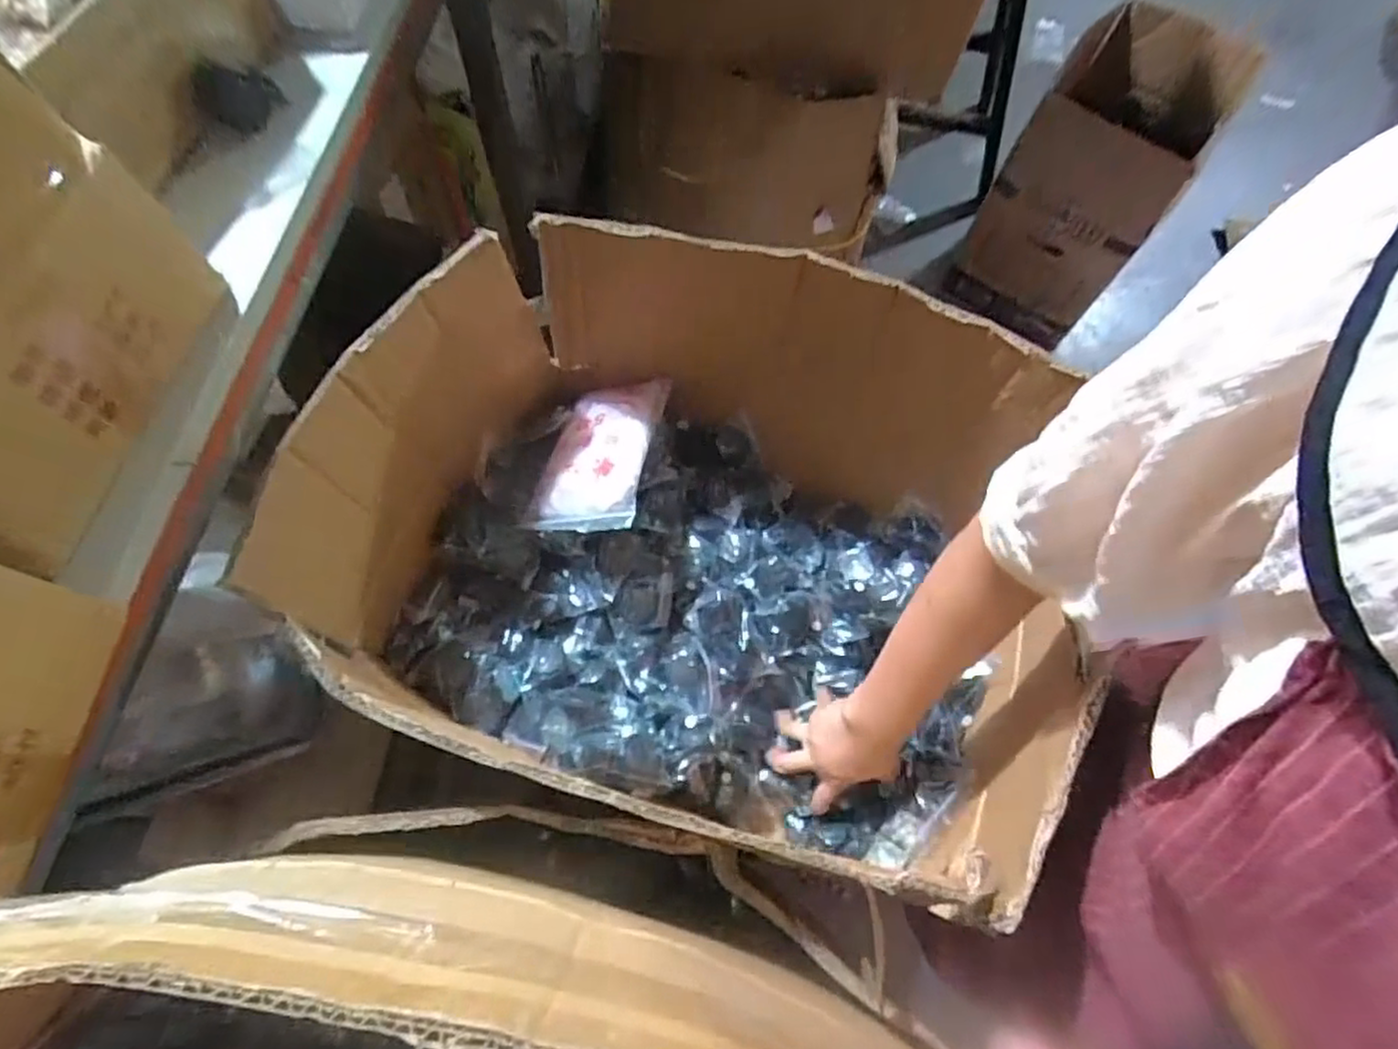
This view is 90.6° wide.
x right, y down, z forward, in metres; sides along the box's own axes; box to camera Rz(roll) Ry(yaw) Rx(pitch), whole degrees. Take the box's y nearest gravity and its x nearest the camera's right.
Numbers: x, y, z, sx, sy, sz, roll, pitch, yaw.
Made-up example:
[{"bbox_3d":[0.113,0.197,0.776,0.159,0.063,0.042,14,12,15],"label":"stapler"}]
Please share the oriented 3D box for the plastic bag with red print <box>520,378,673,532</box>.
[{"bbox_3d":[-0.104,-0.076,0.719,0.117,0.046,0.194,0,61,20],"label":"plastic bag with red print"}]

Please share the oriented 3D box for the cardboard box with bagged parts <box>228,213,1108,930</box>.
[{"bbox_3d":[-0.013,0.042,0.661,0.609,0.353,0.480,6,68,-1],"label":"cardboard box with bagged parts"}]

